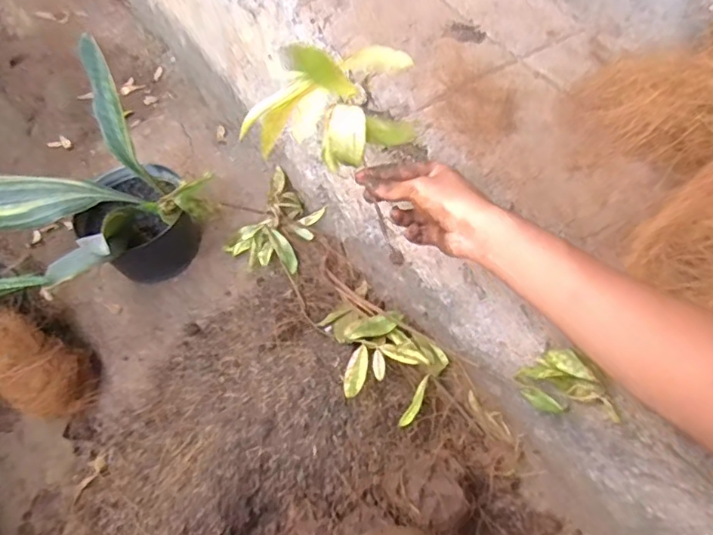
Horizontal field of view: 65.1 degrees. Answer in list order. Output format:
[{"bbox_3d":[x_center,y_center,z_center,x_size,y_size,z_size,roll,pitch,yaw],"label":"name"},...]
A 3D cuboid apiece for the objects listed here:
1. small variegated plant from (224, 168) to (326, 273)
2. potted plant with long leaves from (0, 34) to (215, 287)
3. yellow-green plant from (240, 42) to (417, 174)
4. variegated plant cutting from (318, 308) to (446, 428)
[{"bbox_3d":[-0.107,-0.060,0.798,0.107,0.046,0.151,26,59,14],"label":"small variegated plant"},{"bbox_3d":[-0.334,-0.102,0.663,0.199,0.296,0.221,34,61,18],"label":"potted plant with long leaves"},{"bbox_3d":[-0.018,-0.134,0.489,0.156,0.114,0.048,-27,62,-19],"label":"yellow-green plant"},{"bbox_3d":[0.019,0.098,0.639,0.151,0.067,0.126,25,59,13],"label":"variegated plant cutting"}]

